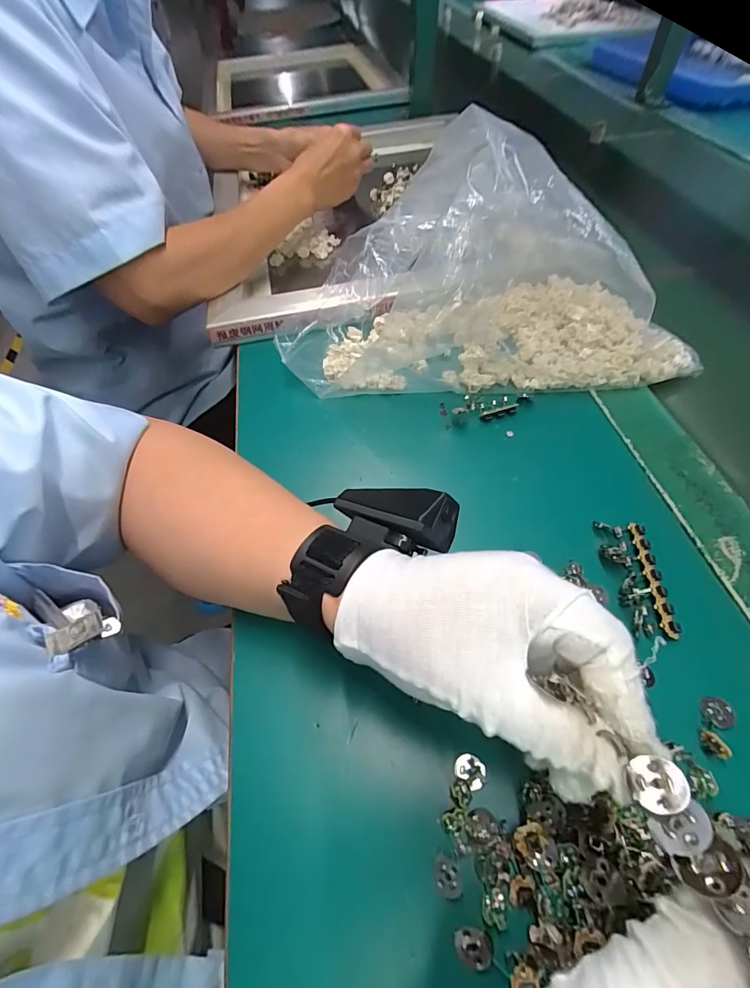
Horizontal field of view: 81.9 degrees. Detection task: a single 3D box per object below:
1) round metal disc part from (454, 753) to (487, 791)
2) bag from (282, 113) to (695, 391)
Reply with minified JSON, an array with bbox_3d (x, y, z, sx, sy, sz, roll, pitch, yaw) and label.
[{"bbox_3d":[0.049,0.141,0.220,0.016,0.004,0.014,32,63,24],"label":"round metal disc part"},{"bbox_3d":[0.093,-0.195,0.364,0.354,0.147,0.156,0,55,4],"label":"bag"}]

